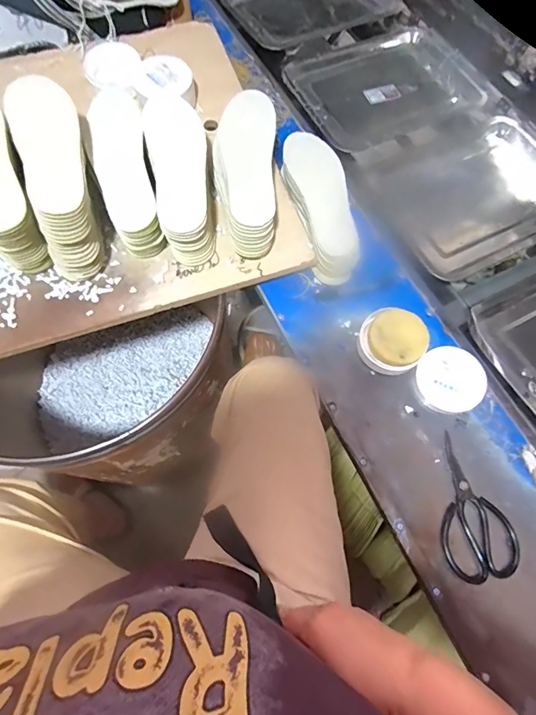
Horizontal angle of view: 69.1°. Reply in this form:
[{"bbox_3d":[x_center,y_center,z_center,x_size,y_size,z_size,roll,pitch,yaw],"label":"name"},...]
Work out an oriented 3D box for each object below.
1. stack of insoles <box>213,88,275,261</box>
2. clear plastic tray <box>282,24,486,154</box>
[{"bbox_3d":[-0.040,-0.292,0.631,0.096,0.095,0.261,1,68,-3],"label":"stack of insoles"},{"bbox_3d":[0.235,-0.560,0.798,0.371,0.023,0.269,-24,72,-12],"label":"clear plastic tray"}]

